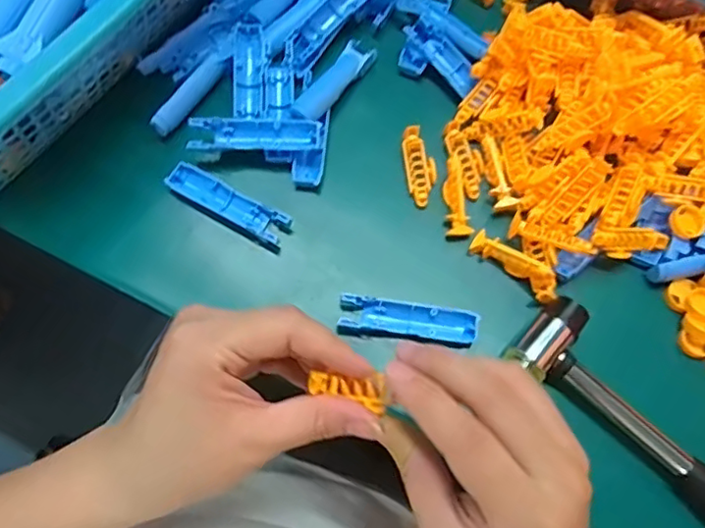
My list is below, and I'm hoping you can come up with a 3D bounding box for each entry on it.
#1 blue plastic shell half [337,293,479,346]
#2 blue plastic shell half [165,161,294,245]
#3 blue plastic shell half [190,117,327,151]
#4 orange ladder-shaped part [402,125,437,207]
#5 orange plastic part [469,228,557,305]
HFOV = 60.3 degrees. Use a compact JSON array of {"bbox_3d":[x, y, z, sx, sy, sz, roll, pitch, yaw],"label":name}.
[{"bbox_3d":[0.032,0.033,0.345,0.078,0.011,0.020,7,70,0],"label":"blue plastic shell half"},{"bbox_3d":[-0.075,-0.036,0.367,0.077,0.013,0.019,28,71,7],"label":"blue plastic shell half"},{"bbox_3d":[-0.059,-0.078,0.371,0.078,0.015,0.018,-1,70,-3],"label":"blue plastic shell half"},{"bbox_3d":[0.042,-0.060,0.374,0.019,0.012,0.047,-8,71,-6],"label":"orange ladder-shaped part"},{"bbox_3d":[0.096,0.000,0.353,0.056,0.016,0.017,38,73,10],"label":"orange plastic part"}]

